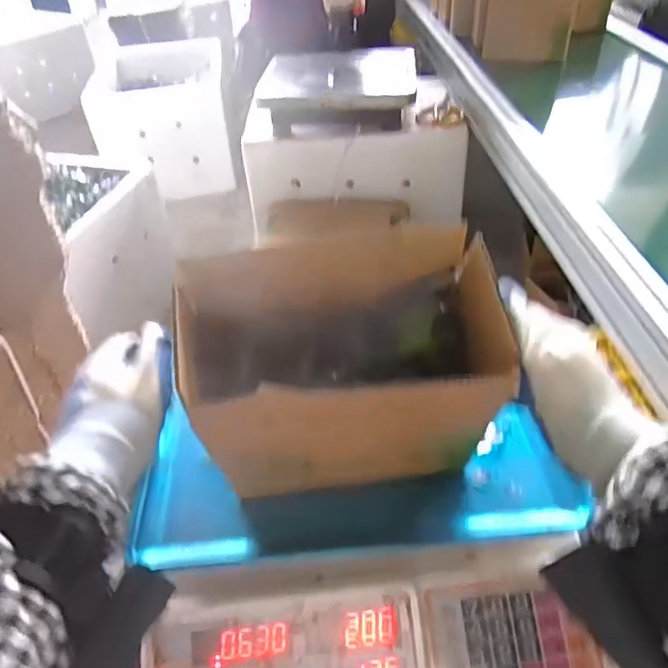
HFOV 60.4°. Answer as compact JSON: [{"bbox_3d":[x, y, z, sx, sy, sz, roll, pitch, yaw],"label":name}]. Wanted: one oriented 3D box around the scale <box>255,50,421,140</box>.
[{"bbox_3d":[0.021,-0.605,1.387,0.352,0.098,0.347,1,42,8],"label":"scale"}]

